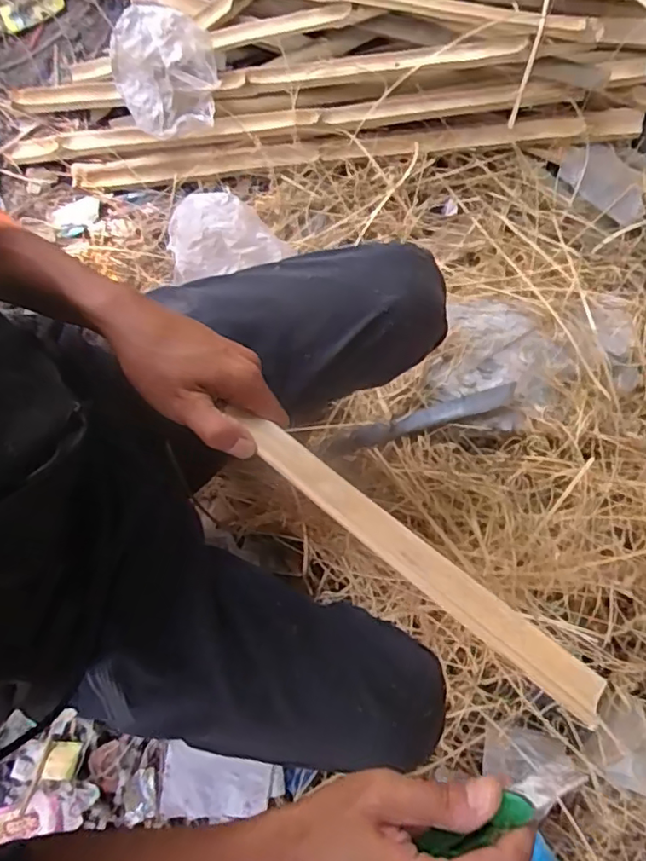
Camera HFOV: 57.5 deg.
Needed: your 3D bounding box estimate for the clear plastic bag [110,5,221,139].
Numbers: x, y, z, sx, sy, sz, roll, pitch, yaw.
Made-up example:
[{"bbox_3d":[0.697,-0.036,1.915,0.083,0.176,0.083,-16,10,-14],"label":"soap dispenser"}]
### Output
[{"bbox_3d":[-0.238,-0.544,0.888,0.150,0.065,0.172,-18,81,-4],"label":"clear plastic bag"}]

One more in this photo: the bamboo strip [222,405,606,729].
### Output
[{"bbox_3d":[0.045,0.069,0.368,0.272,0.006,0.036,37,39,23],"label":"bamboo strip"}]

